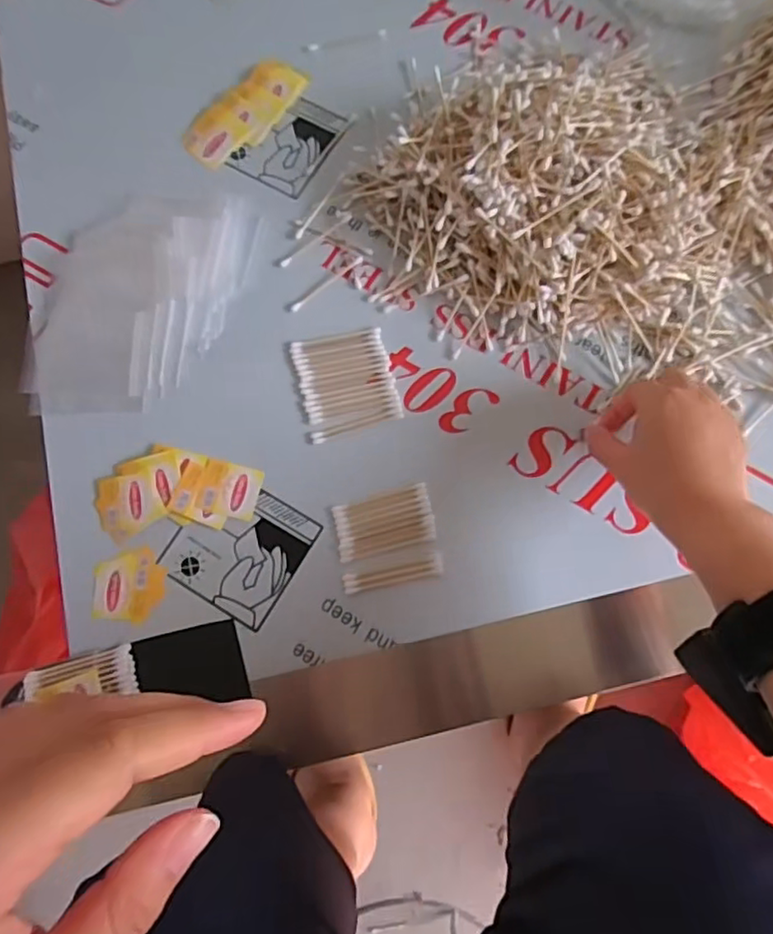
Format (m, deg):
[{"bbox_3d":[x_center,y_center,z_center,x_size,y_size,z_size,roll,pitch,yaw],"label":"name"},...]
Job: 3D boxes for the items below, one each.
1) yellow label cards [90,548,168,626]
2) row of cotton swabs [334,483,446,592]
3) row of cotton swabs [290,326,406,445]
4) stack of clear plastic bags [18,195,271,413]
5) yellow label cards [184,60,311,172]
[{"bbox_3d":[-0.187,0.087,0.454,0.052,0.004,0.051,-5,79,2],"label":"yellow label cards"},{"bbox_3d":[0.000,0.052,0.454,0.072,0.004,0.066,-12,76,-1],"label":"row of cotton swabs"},{"bbox_3d":[-0.031,-0.067,0.483,0.072,0.004,0.080,-14,76,-2],"label":"row of cotton swabs"},{"bbox_3d":[-0.202,-0.137,0.501,0.141,0.015,0.214,22,78,7],"label":"stack of clear plastic bags"},{"bbox_3d":[-0.122,-0.314,0.547,0.121,0.004,0.061,-40,78,-8],"label":"yellow label cards"}]

